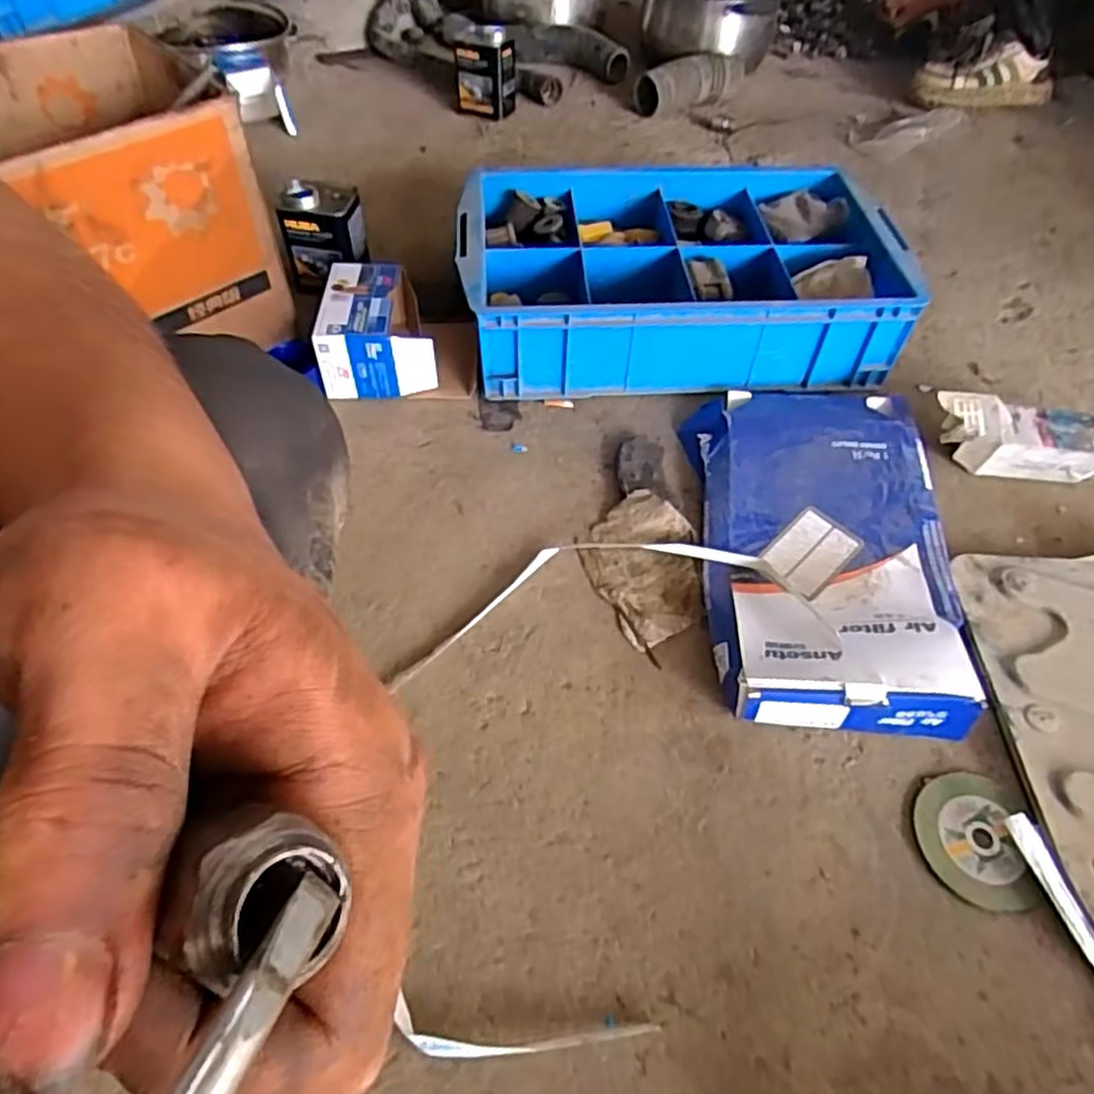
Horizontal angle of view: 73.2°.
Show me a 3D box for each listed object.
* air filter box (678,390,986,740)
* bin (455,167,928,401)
[{"bbox_3d":[0.277,-0.021,0.729,0.248,0.065,0.419,4,52,1],"label":"air filter box"},{"bbox_3d":[0.151,-0.335,0.917,0.493,0.130,0.303,-1,52,-3],"label":"bin"}]

